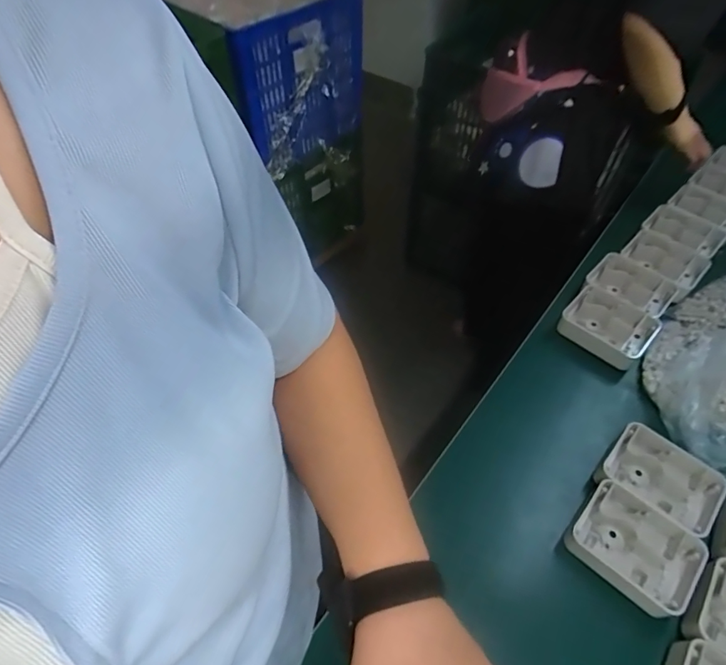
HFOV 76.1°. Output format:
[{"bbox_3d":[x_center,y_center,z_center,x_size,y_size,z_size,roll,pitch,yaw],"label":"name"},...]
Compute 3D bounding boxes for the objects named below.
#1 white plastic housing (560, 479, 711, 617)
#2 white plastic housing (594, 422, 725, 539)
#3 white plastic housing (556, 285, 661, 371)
[{"bbox_3d":[0.322,0.256,0.551,0.133,0.040,0.103,34,59,23],"label":"white plastic housing"},{"bbox_3d":[0.383,0.192,0.597,0.134,0.040,0.100,33,59,23],"label":"white plastic housing"},{"bbox_3d":[0.392,-0.011,0.746,0.094,0.047,0.129,-37,61,-25],"label":"white plastic housing"}]

